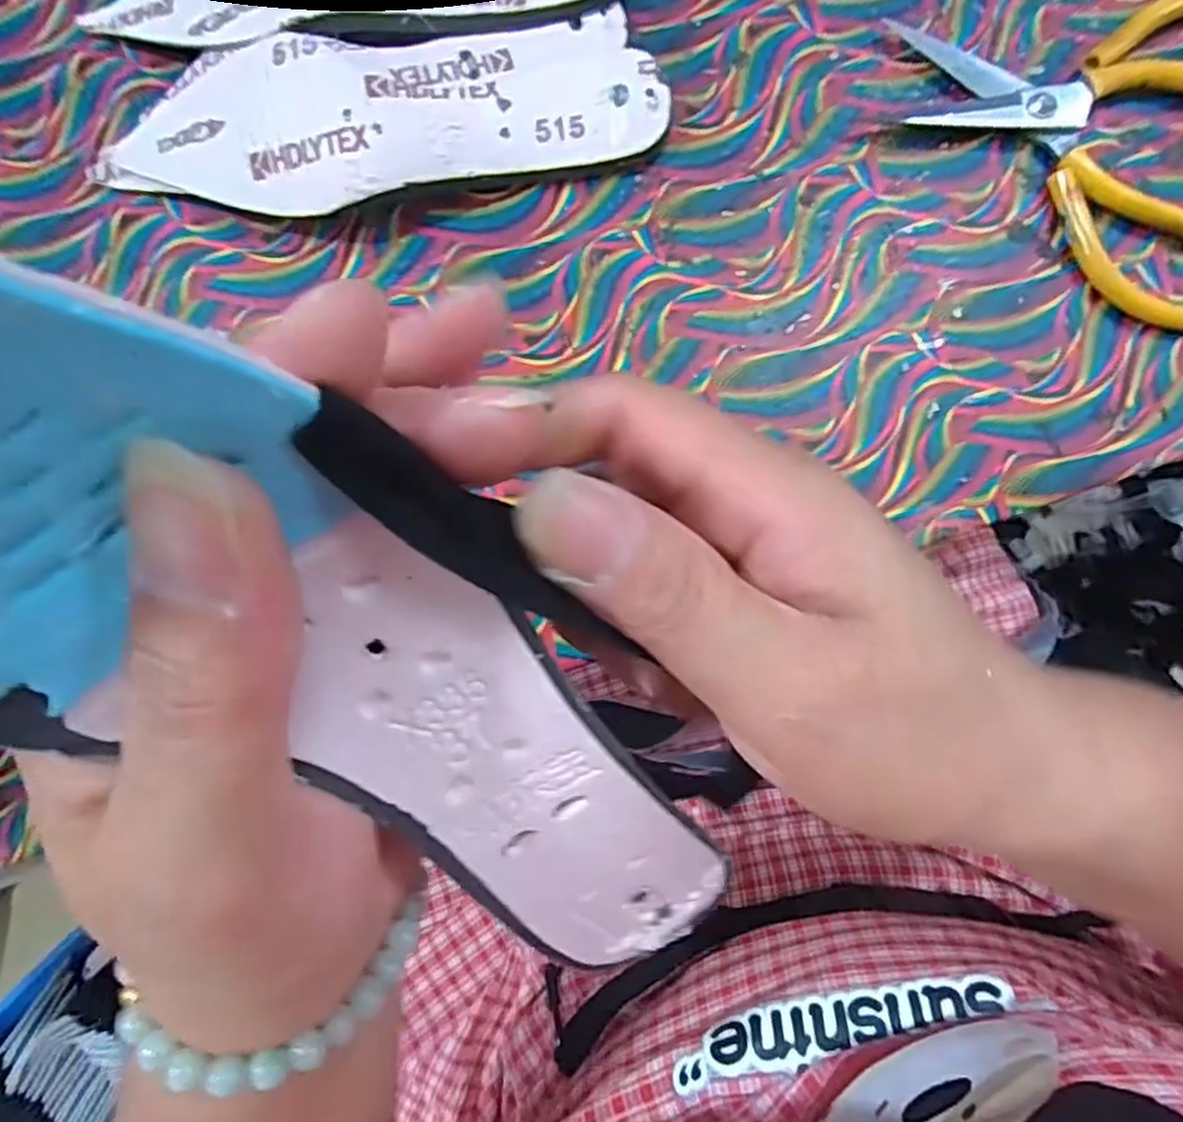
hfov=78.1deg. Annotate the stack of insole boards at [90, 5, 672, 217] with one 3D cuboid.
[{"bbox_3d":[-0.095,-0.192,0.319,0.253,0.035,0.078,-8,85,2],"label":"stack of insole boards"}]

